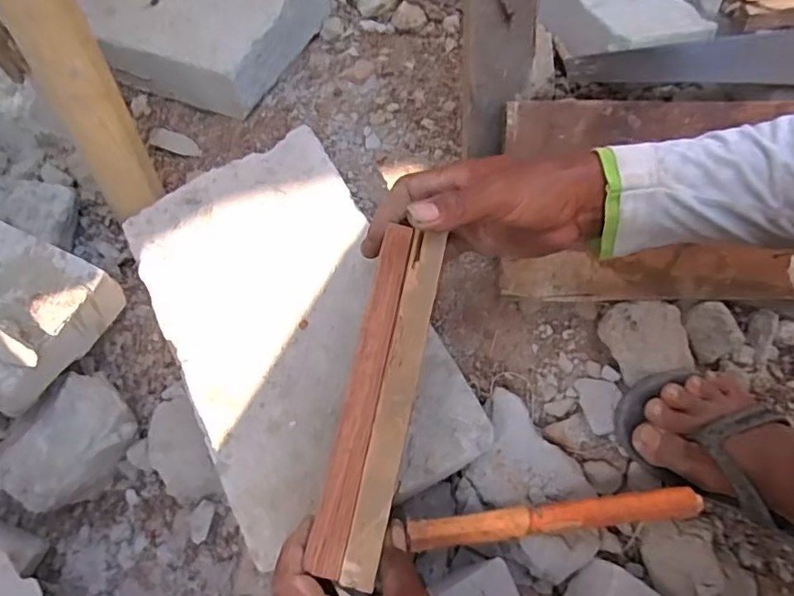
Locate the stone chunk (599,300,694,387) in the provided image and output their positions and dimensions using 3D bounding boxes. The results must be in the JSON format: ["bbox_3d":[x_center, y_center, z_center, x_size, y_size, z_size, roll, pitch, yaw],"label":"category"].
[{"bbox_3d":[0.238,0.042,0.556,0.070,0.034,0.073,-8,67,-6],"label":"stone chunk"}]

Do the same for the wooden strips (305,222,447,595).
[{"bbox_3d":[-0.010,0.058,0.360,0.042,0.030,0.219,12,74,3],"label":"wooden strips"}]

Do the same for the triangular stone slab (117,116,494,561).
[{"bbox_3d":[-0.089,0.017,0.479,0.194,0.036,0.332,-25,70,-13],"label":"triangular stone slab"}]

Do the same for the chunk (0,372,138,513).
[{"bbox_3d":[-0.278,0.126,0.495,0.075,0.072,0.107,33,69,12],"label":"chunk"}]

